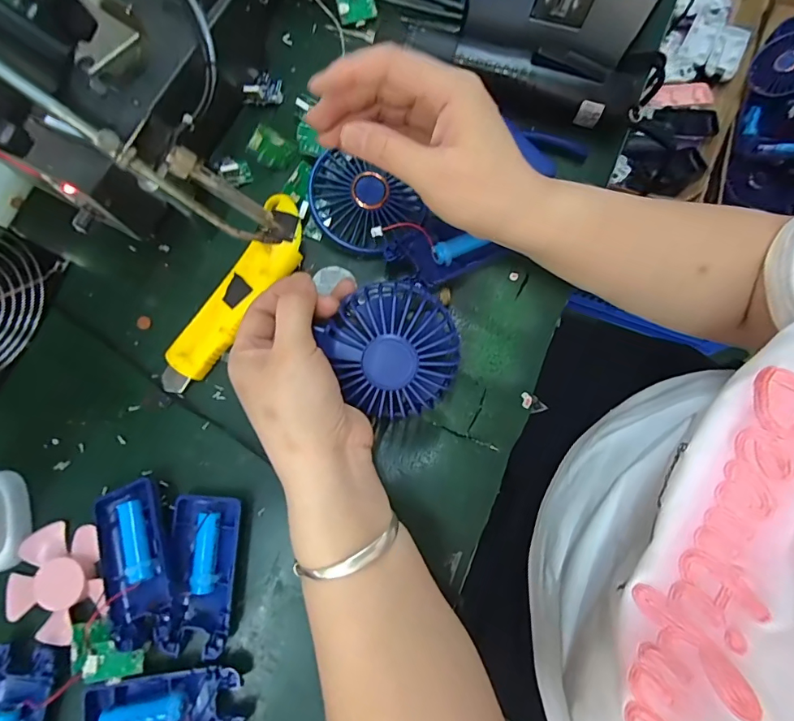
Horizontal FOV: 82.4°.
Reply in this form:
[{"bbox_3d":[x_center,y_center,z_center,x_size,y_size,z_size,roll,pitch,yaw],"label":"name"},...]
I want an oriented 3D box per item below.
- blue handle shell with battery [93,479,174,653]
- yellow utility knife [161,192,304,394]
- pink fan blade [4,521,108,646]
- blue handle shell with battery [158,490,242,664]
[{"bbox_3d":[-0.165,0.124,0.288,0.048,0.026,0.092,-23,81,-5],"label":"blue handle shell with battery"},{"bbox_3d":[-0.112,-0.043,0.323,0.041,0.026,0.156,33,81,5],"label":"yellow utility knife"},{"bbox_3d":[-0.219,0.143,0.291,0.064,0.009,0.070,0,80,-1],"label":"pink fan blade"},{"bbox_3d":[-0.127,0.135,0.293,0.048,0.015,0.092,2,80,-1],"label":"blue handle shell with battery"}]

